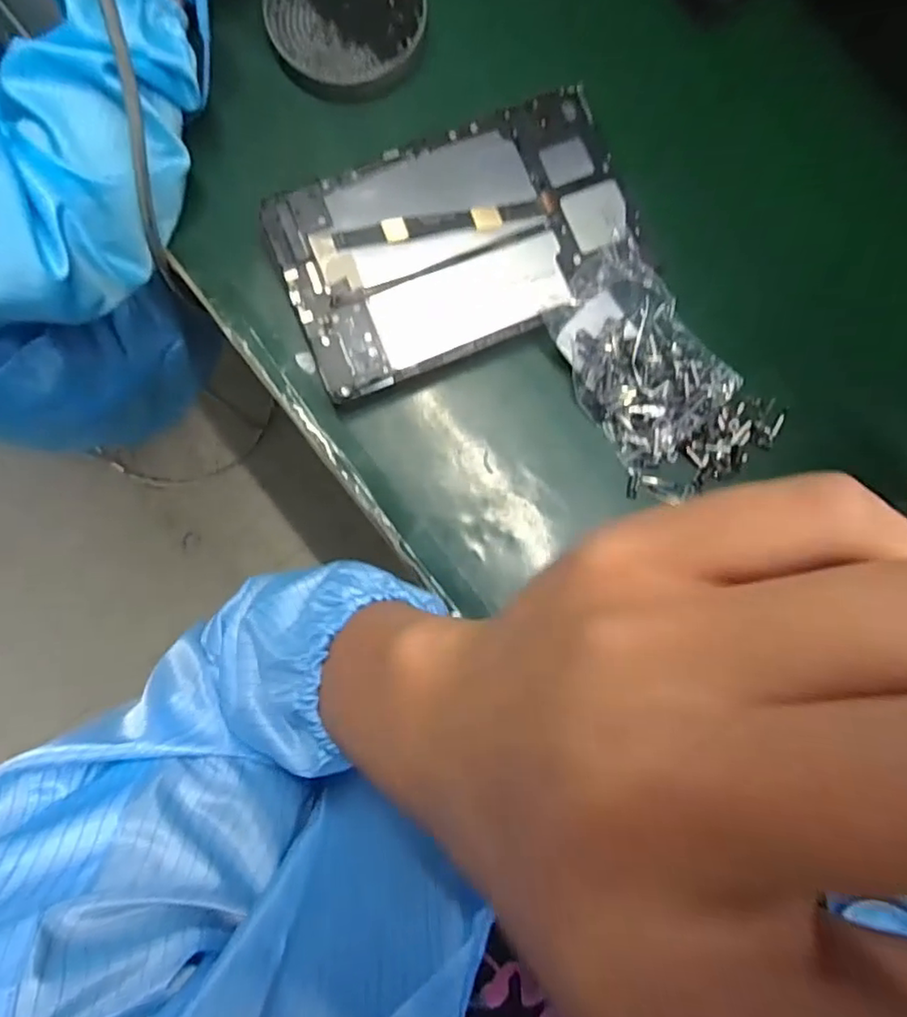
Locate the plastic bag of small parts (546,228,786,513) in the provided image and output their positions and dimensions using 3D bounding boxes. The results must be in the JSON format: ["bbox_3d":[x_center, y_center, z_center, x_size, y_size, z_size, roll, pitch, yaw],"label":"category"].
[{"bbox_3d":[0.134,-0.085,0.413,0.170,0.020,0.101,44,92,-6],"label":"plastic bag of small parts"}]

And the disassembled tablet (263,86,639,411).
[{"bbox_3d":[0.002,-0.182,0.418,0.236,0.019,0.144,-24,84,-2],"label":"disassembled tablet"}]

